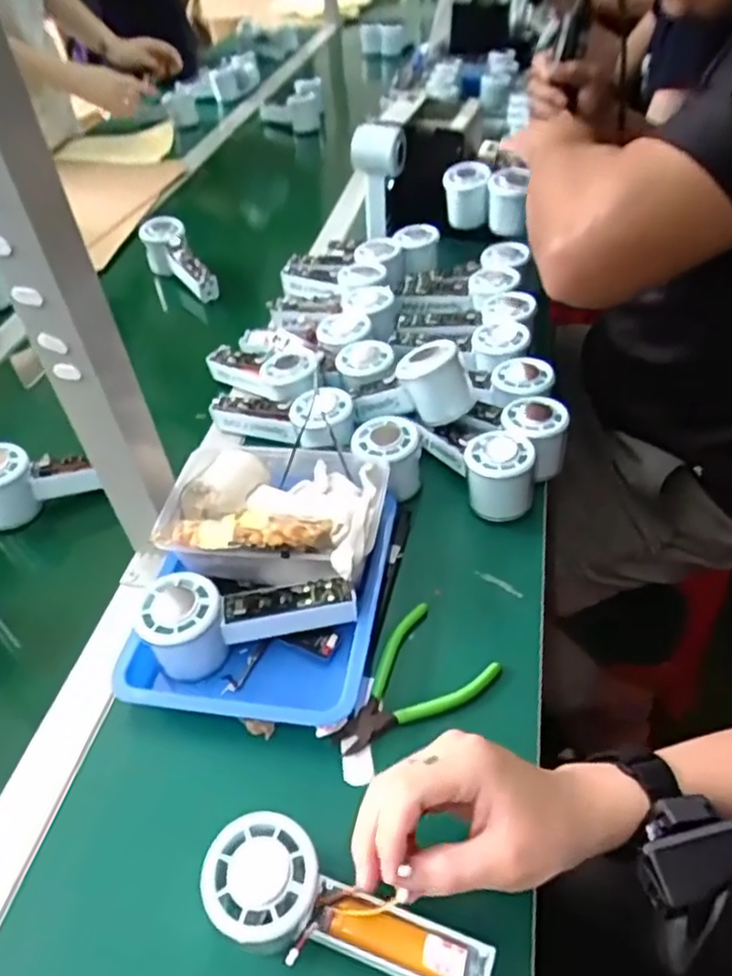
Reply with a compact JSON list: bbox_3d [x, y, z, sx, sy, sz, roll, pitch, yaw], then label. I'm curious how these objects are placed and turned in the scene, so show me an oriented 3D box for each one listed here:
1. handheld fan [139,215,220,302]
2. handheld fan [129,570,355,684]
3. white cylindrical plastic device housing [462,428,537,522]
[{"bbox_3d":[-0.239,-0.300,0.870,0.051,0.063,0.142,-33,69,-28],"label":"handheld fan"},{"bbox_3d":[-0.084,0.088,0.471,0.145,0.058,0.057,-18,47,-11],"label":"handheld fan"},{"bbox_3d":[0.113,-0.008,0.557,0.058,0.064,0.054,4,46,9],"label":"white cylindrical plastic device housing"}]

